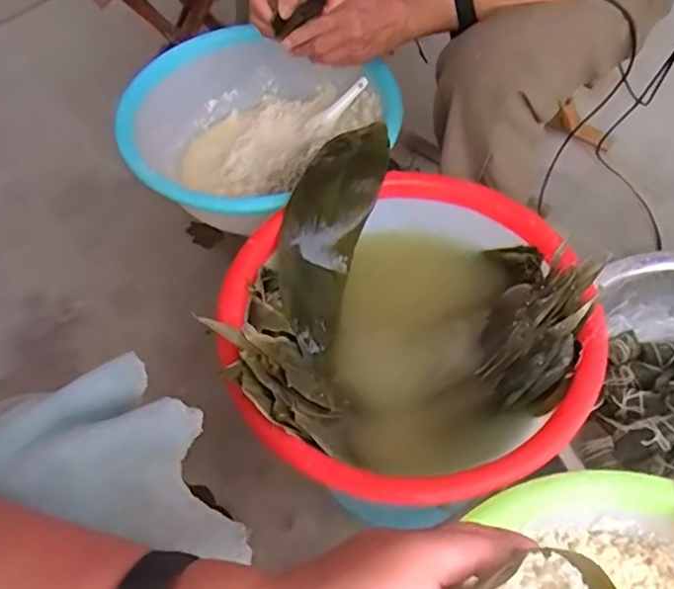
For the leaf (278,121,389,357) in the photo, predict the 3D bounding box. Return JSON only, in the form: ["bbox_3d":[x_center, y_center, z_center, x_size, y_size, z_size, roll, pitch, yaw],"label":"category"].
[{"bbox_3d":[-0.005,-0.086,0.678,0.083,0.076,0.299,13,58,12],"label":"leaf"}]

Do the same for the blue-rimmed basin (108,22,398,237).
[{"bbox_3d":[-0.116,-0.223,0.828,0.318,0.139,0.331,-1,56,2],"label":"blue-rimmed basin"}]

